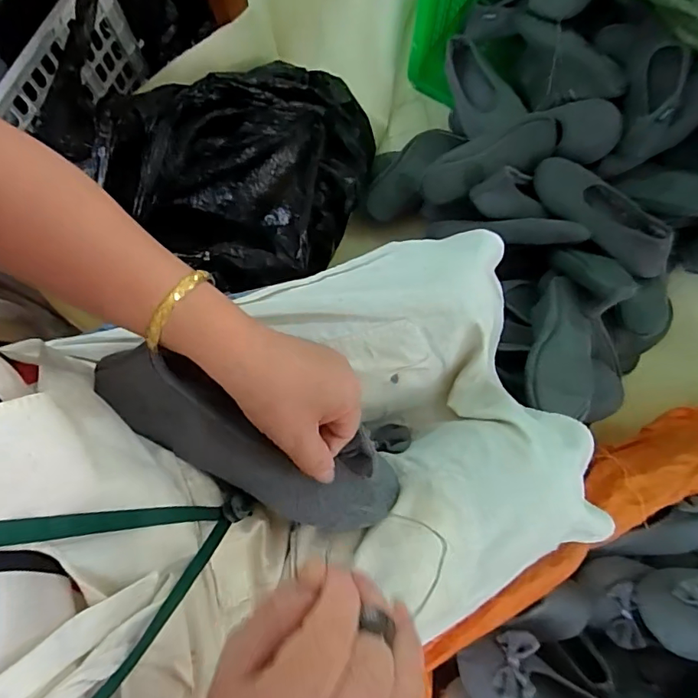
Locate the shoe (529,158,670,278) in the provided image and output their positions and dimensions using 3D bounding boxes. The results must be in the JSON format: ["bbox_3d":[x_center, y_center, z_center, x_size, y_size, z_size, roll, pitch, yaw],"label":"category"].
[{"bbox_3d":[0.397,-0.214,0.757,0.103,0.062,0.243,-42,81,-9],"label":"shoe"}]

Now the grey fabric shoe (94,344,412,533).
[{"bbox_3d":[-0.066,0.065,0.353,0.235,0.051,0.087,26,78,-12],"label":"grey fabric shoe"}]

